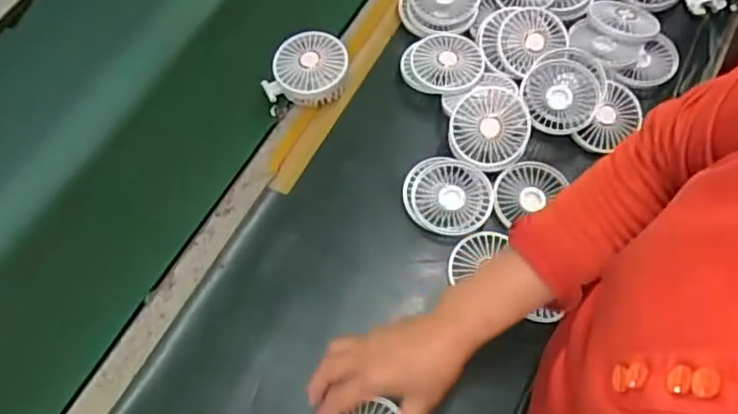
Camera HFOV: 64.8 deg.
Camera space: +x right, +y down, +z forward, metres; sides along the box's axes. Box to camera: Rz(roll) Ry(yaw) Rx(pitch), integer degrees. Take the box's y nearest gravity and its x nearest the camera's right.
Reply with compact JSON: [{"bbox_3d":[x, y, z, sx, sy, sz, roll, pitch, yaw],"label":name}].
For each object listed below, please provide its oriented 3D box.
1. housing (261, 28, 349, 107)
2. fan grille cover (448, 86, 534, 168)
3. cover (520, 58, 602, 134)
[{"bbox_3d":[-0.072,-0.163,0.695,0.094,0.046,0.090,6,67,4],"label":"housing"},{"bbox_3d":[0.136,-0.091,0.654,0.085,0.020,0.084,-6,105,5],"label":"fan grille cover"},{"bbox_3d":[0.219,-0.128,0.662,0.085,0.017,0.089,14,78,5],"label":"cover"}]

